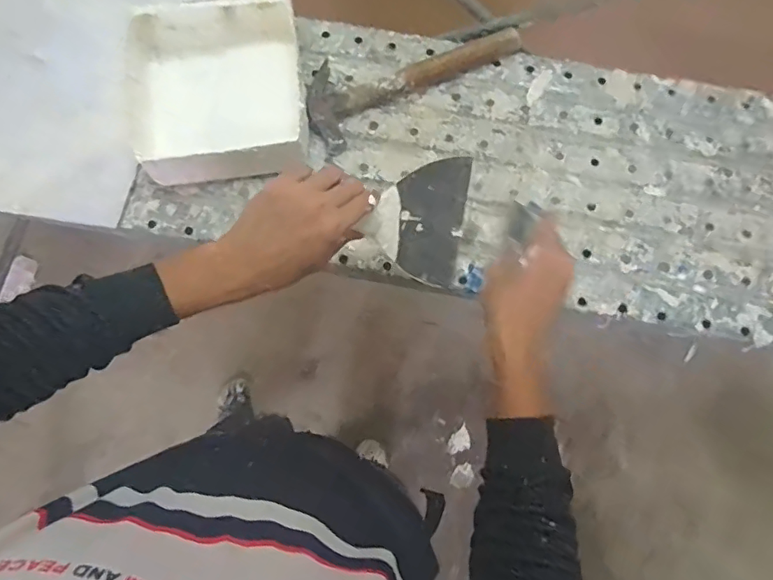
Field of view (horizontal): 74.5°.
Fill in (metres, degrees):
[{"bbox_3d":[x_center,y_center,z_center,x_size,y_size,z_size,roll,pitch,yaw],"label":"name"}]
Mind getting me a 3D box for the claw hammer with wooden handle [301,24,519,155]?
[{"bbox_3d":[0.027,-0.321,0.735,0.316,0.033,0.123,-31,78,-9],"label":"claw hammer with wooden handle"}]

